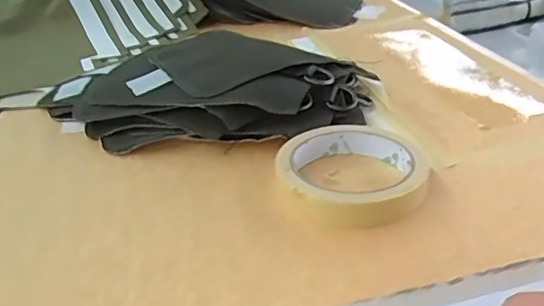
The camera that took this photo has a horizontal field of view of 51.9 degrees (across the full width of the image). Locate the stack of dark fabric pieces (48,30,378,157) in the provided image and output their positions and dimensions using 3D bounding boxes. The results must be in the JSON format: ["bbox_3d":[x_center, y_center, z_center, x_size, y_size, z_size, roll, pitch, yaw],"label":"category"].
[{"bbox_3d":[-0.056,-0.065,0.490,0.275,0.046,0.192,1,29,8],"label":"stack of dark fabric pieces"}]

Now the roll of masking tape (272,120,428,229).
[{"bbox_3d":[0.052,0.012,0.369,0.095,0.021,0.095,-2,29,1],"label":"roll of masking tape"}]

